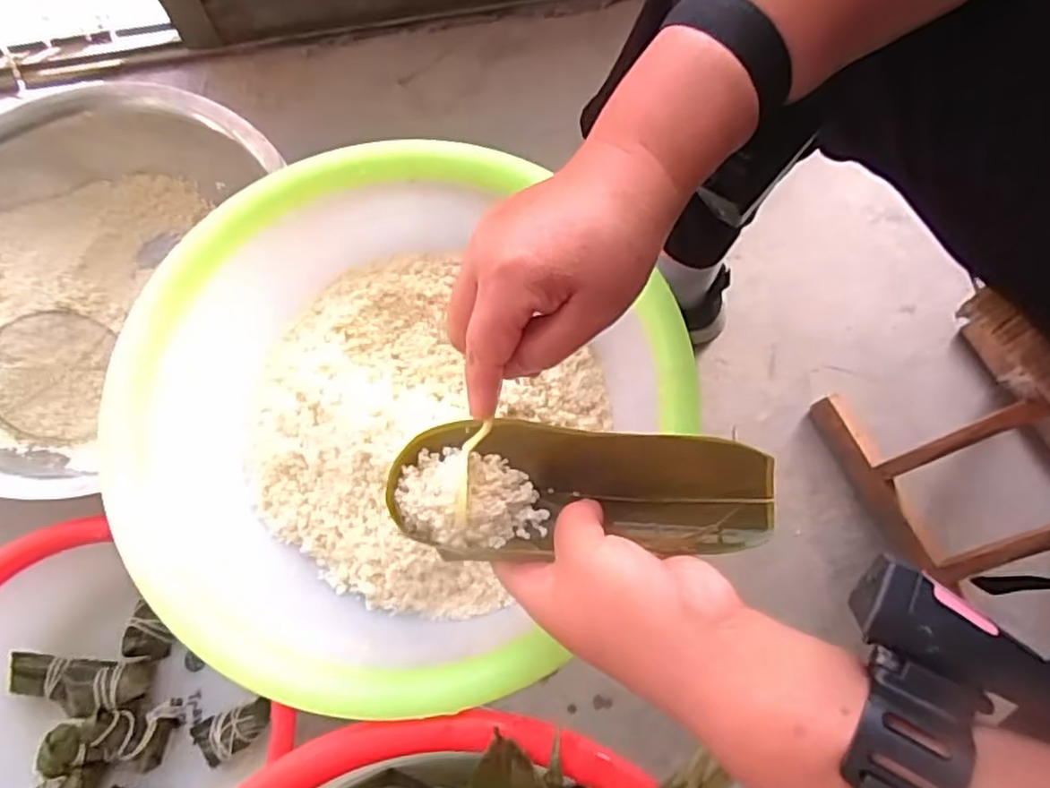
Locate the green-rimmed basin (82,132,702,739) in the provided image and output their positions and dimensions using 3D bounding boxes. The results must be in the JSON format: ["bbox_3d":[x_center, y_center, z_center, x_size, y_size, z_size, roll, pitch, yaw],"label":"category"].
[{"bbox_3d":[-0.091,0.010,0.462,0.321,0.111,0.344,0,73,0],"label":"green-rimmed basin"}]

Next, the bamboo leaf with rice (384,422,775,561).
[{"bbox_3d":[0.024,0.049,0.336,0.187,0.039,0.064,-1,72,11],"label":"bamboo leaf with rice"}]

